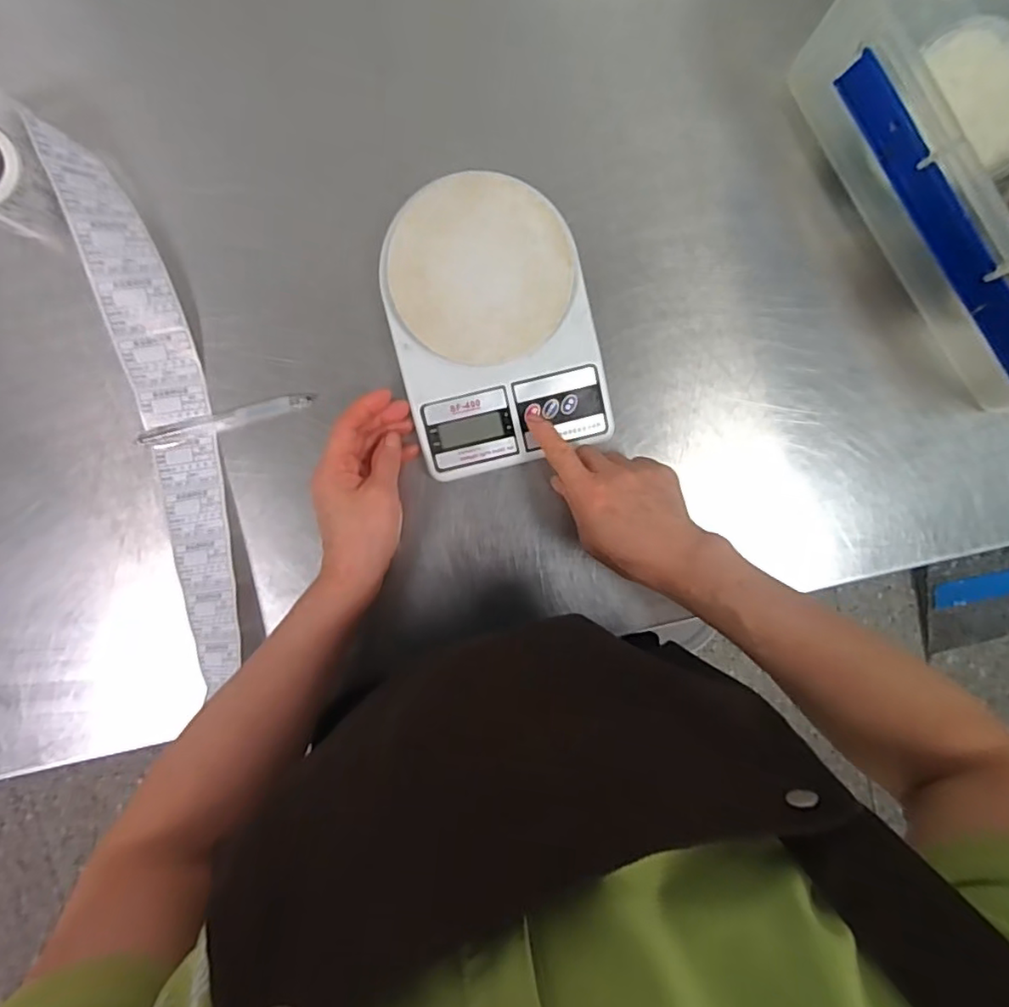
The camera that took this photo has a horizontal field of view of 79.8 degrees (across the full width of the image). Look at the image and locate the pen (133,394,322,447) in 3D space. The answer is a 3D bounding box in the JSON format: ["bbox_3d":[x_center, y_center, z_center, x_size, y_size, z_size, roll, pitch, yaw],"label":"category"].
[{"bbox_3d":[-0.209,-0.064,0.455,0.131,0.011,0.014,-17,96,-3],"label":"pen"}]

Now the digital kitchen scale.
[{"bbox_3d":[-0.005,-0.132,0.455,0.151,0.032,0.204,-13,95,-4],"label":"digital kitchen scale"}]

